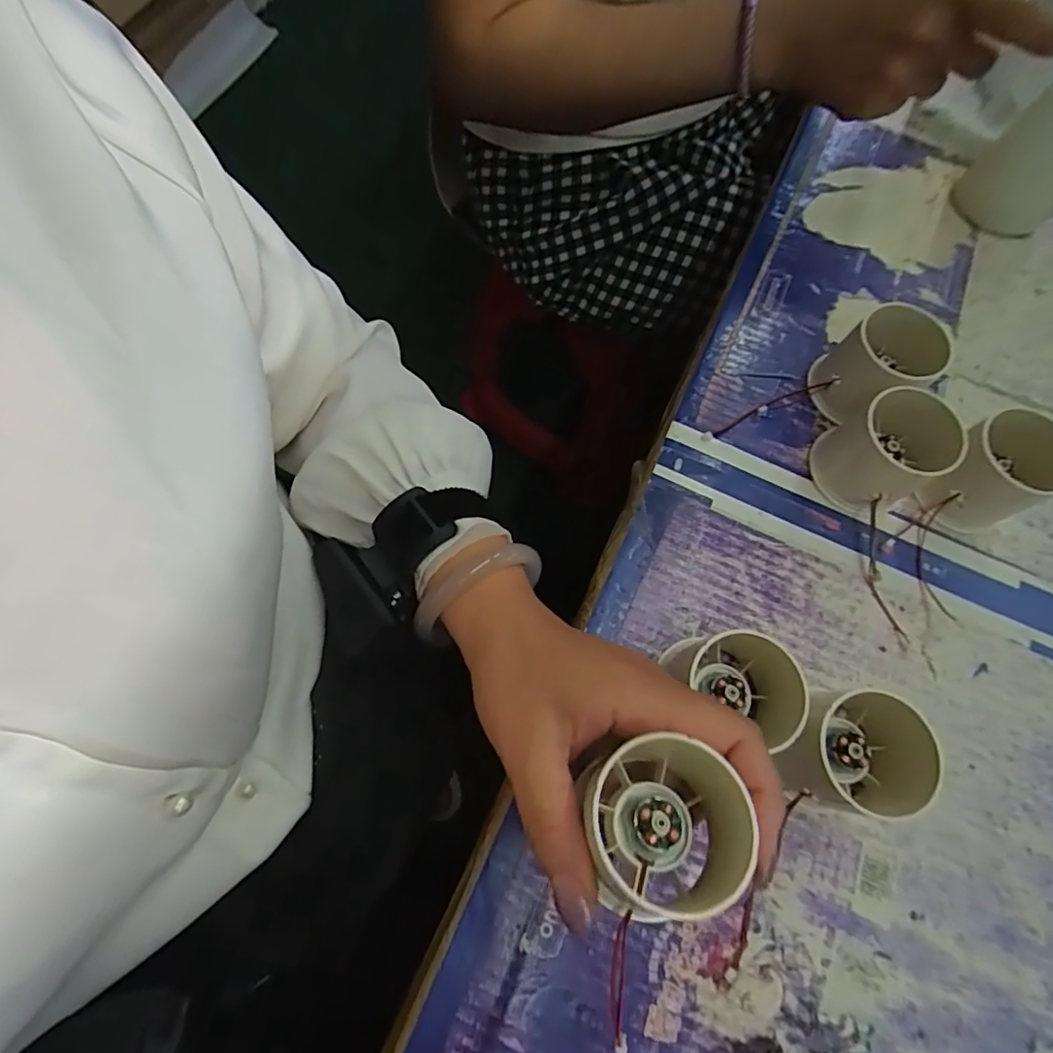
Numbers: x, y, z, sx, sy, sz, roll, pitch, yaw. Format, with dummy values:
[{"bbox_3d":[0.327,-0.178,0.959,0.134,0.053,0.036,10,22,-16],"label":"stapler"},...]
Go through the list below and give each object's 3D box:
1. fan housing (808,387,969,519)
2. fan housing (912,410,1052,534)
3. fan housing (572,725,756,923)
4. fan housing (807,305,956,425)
[{"bbox_3d":[0.198,-0.043,0.307,0.061,0.049,0.053,-35,75,-15],"label":"fan housing"},{"bbox_3d":[0.252,-0.027,0.300,0.053,0.057,0.051,1,69,-3],"label":"fan housing"},{"bbox_3d":[0.047,0.100,0.191,0.044,0.038,0.051,-9,70,-6],"label":"fan housing"},{"bbox_3d":[0.198,-0.089,0.320,0.047,0.056,0.051,1,69,-3],"label":"fan housing"}]

